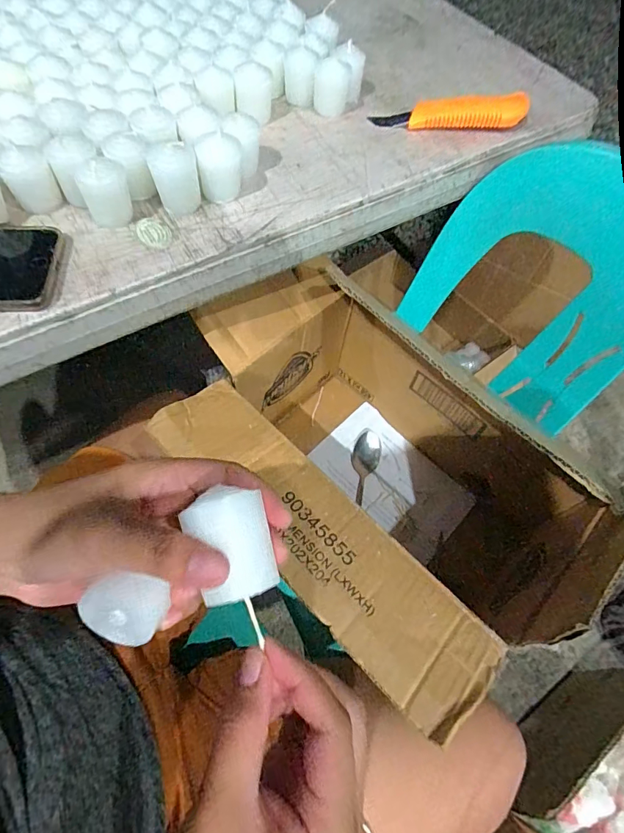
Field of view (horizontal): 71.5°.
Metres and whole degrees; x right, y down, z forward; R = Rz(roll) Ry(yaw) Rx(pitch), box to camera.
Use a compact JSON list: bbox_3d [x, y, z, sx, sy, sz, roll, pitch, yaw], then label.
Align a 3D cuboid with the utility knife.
[{"bbox_3d":[0.151,-0.320,0.459,0.164,0.023,0.038,-5,63,-7],"label":"utility knife"}]

